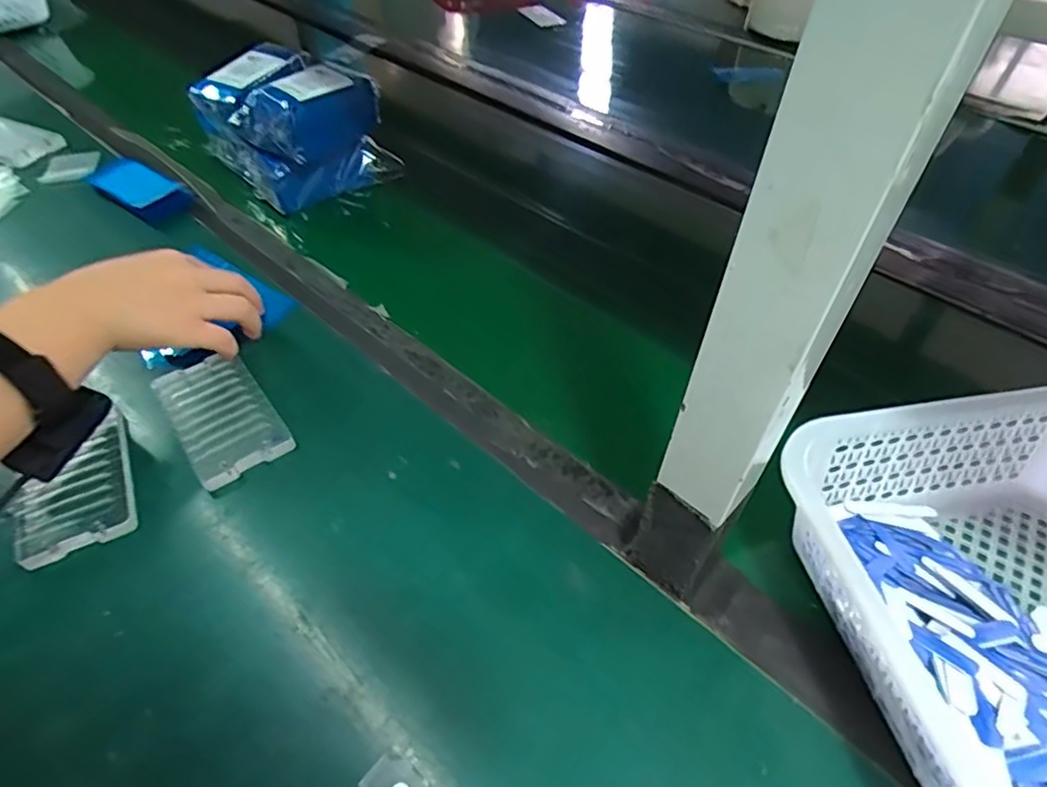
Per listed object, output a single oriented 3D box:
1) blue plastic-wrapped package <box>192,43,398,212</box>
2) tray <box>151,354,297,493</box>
[{"bbox_3d":[-0.258,-0.295,0.700,0.167,0.123,0.150,-36,57,-29],"label":"blue plastic-wrapped package"},{"bbox_3d":[-0.229,0.016,0.475,0.068,0.010,0.114,-29,54,-25],"label":"tray"}]

